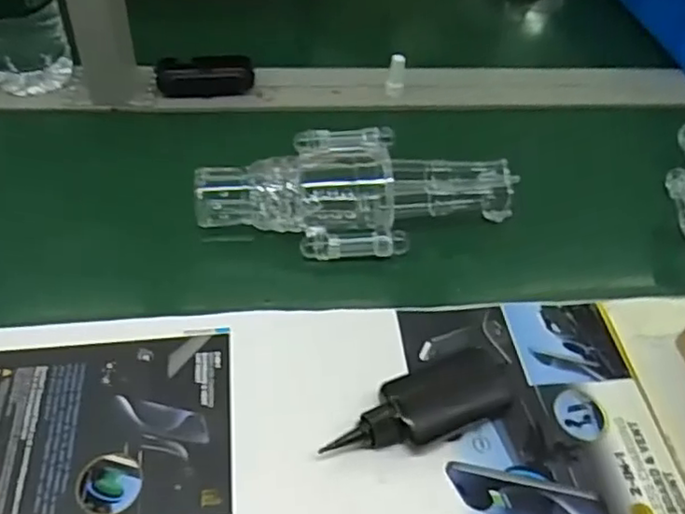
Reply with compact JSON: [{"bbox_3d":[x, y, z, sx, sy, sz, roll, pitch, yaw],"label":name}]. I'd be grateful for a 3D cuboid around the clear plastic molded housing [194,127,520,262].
[{"bbox_3d":[0.014,-0.065,0.602,0.292,0.052,0.115,-5,50,-10],"label":"clear plastic molded housing"}]

